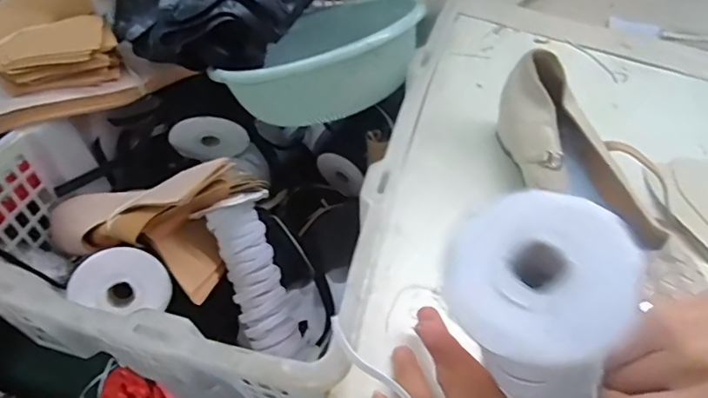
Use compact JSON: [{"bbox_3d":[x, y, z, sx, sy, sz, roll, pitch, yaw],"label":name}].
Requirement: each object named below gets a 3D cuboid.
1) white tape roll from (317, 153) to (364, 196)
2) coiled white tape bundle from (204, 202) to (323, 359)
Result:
[{"bbox_3d":[-0.015,-0.029,0.589,0.059,0.060,0.008,28,53,17],"label":"white tape roll"},{"bbox_3d":[-0.080,0.072,0.431,0.048,0.148,0.050,-27,14,-26],"label":"coiled white tape bundle"}]

